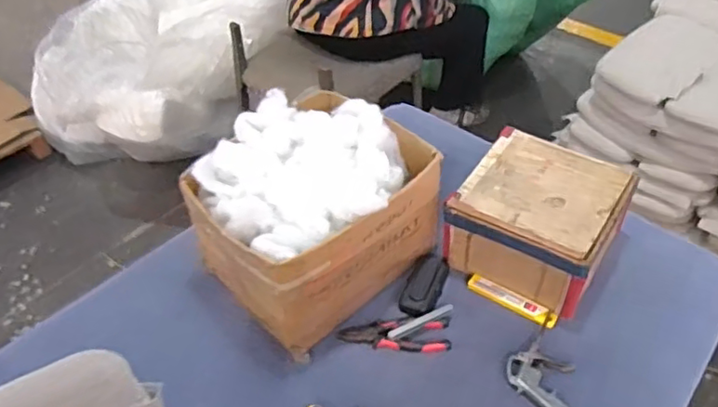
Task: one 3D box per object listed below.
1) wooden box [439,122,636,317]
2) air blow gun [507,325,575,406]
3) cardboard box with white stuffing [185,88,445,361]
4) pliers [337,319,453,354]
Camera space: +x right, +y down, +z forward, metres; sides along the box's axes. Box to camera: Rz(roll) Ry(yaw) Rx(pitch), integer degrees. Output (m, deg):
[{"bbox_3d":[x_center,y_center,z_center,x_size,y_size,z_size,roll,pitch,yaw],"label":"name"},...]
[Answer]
[{"bbox_3d":[0.269,0.024,0.929,0.211,0.123,0.217,24,51,25],"label":"wooden box"},{"bbox_3d":[0.267,0.240,0.804,0.098,0.018,0.142,-30,49,-25],"label":"air blow gun"},{"bbox_3d":[-0.074,0.005,0.893,0.270,0.222,0.294,32,53,31],"label":"cardboard box with white stuffing"},{"bbox_3d":[0.050,0.184,0.866,0.154,0.012,0.054,2,44,6],"label":"pliers"}]

